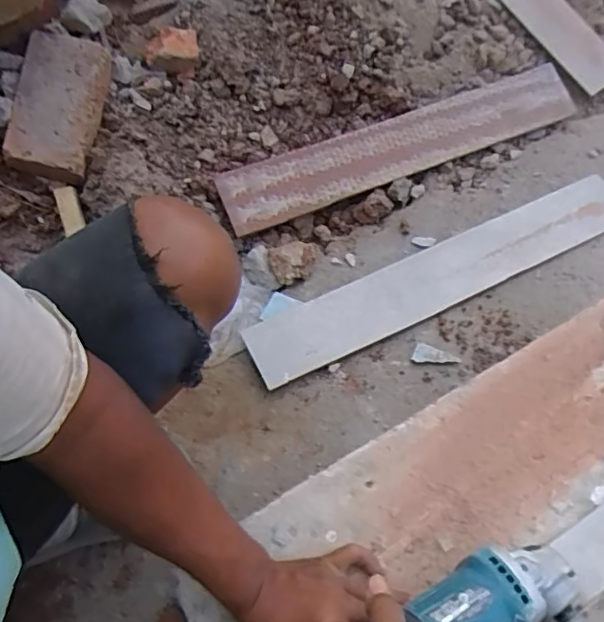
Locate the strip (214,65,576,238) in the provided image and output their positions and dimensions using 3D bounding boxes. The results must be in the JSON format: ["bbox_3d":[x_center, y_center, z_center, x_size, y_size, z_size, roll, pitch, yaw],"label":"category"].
[{"bbox_3d":[0.158,-0.257,0.882,0.592,0.012,0.097,-22,80,-11],"label":"strip"}]

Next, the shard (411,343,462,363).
[{"bbox_3d":[0.172,0.062,0.728,0.058,0.007,0.026,21,62,14],"label":"shard"}]

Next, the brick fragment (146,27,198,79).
[{"bbox_3d":[-0.193,-0.386,0.848,0.076,0.053,0.060,-2,56,4],"label":"brick fragment"}]

